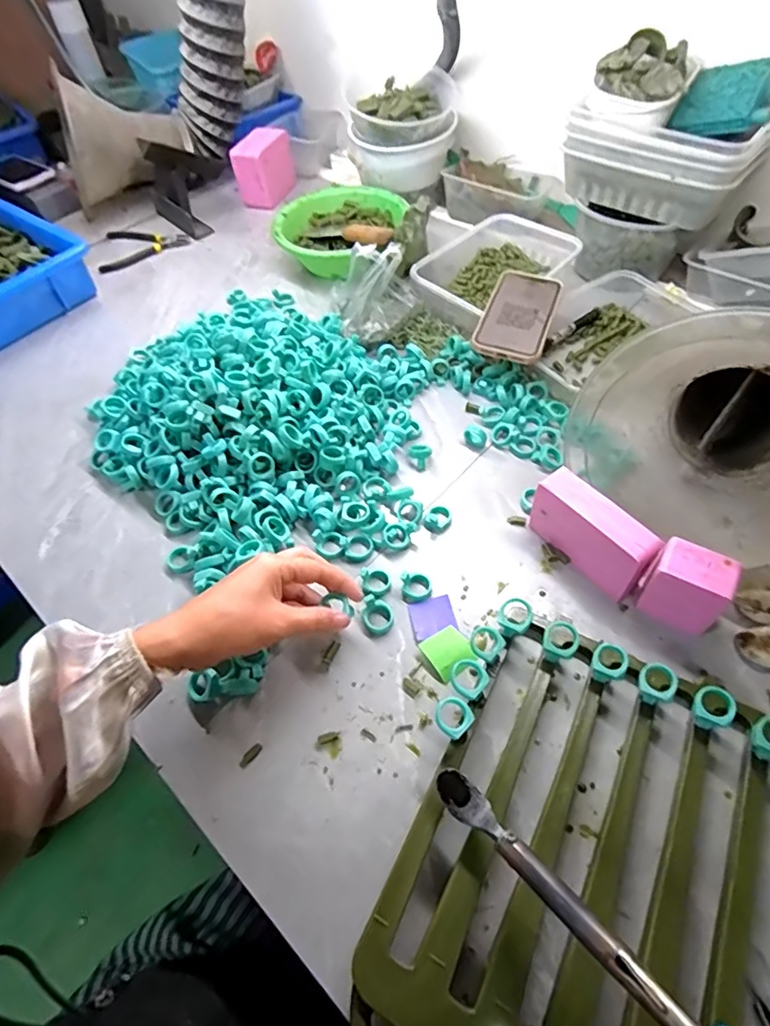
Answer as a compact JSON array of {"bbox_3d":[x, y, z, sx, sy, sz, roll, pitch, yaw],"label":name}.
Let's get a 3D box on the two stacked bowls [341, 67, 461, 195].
[{"bbox_3d":[0.027,-0.590,0.828,0.164,0.123,0.122,0,55,4],"label":"two stacked bowls"}]

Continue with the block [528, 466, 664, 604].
[{"bbox_3d":[0.178,0.017,0.466,0.034,0.070,0.107,-34,61,-19],"label":"block"}]

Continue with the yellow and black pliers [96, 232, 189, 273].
[{"bbox_3d":[-0.422,-0.461,0.904,0.151,0.010,0.113,-30,60,-16],"label":"yellow and black pliers"}]

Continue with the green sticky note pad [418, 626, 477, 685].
[{"bbox_3d":[0.054,0.117,0.450,0.038,0.007,0.038,-31,60,-17],"label":"green sticky note pad"}]

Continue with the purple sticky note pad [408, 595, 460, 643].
[{"bbox_3d":[0.042,0.092,0.469,0.039,0.005,0.036,-14,56,-6],"label":"purple sticky note pad"}]

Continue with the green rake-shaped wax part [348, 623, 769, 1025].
[{"bbox_3d":[0.122,0.222,0.325,0.197,0.073,0.320,28,62,20],"label":"green rake-shaped wax part"}]

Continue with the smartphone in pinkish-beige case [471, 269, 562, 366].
[{"bbox_3d":[0.161,-0.238,0.632,0.078,0.015,0.155,18,59,14],"label":"smartphone in pinkish-beige case"}]

